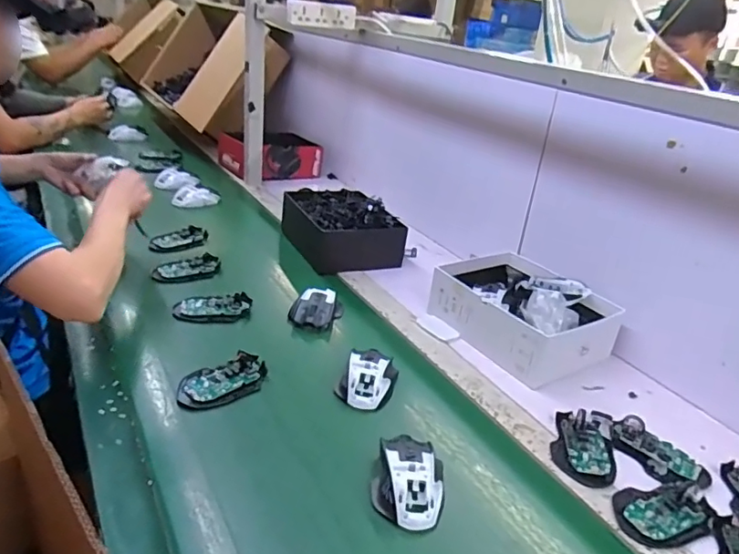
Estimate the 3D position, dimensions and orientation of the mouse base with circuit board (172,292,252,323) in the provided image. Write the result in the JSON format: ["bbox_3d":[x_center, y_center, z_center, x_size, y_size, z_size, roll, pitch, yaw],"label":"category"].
[{"bbox_3d":[-0.242,0.050,0.851,0.115,0.016,0.055,-3,28,-20],"label":"mouse base with circuit board"}]

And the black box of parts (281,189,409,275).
[{"bbox_3d":[-0.066,-0.107,1.127,0.191,0.095,0.238,-7,29,-26],"label":"black box of parts"}]

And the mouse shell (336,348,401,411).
[{"bbox_3d":[0.000,0.132,0.722,0.070,0.035,0.096,14,27,14],"label":"mouse shell"}]

